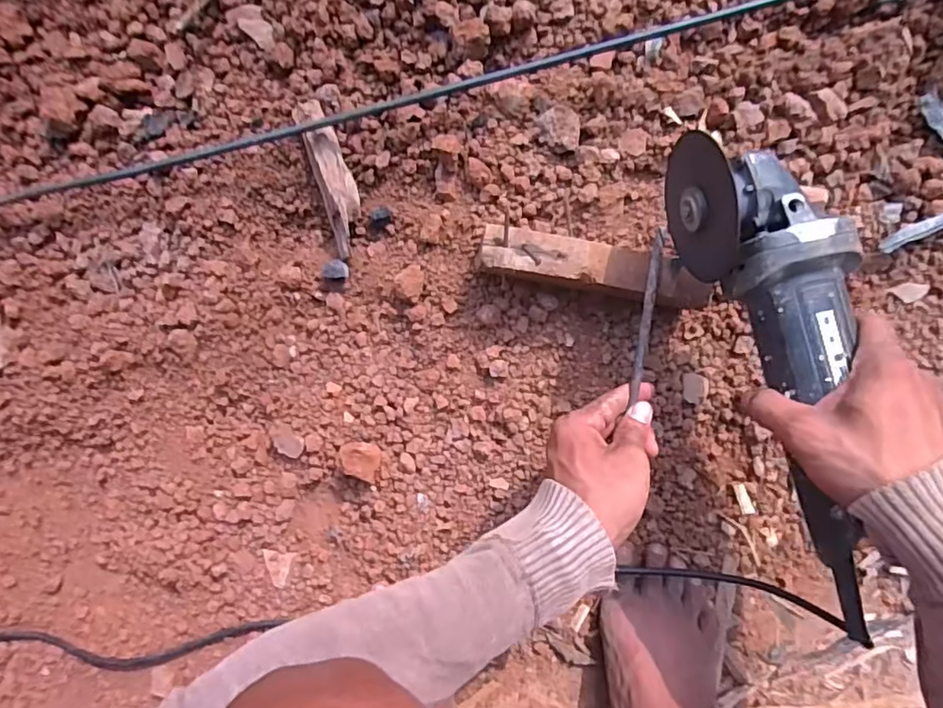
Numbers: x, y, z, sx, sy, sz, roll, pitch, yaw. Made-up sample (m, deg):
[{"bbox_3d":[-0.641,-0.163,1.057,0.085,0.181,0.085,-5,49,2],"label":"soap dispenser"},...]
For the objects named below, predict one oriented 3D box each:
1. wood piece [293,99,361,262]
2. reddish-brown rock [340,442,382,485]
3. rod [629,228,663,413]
[{"bbox_3d":[-0.123,-0.157,0.507,0.034,0.022,0.134,-16,91,6],"label":"wood piece"},{"bbox_3d":[-0.100,0.094,0.516,0.039,0.019,0.028,27,95,4],"label":"reddish-brown rock"},{"bbox_3d":[0.136,-0.031,0.443,0.010,0.007,0.129,10,82,5],"label":"rod"}]

